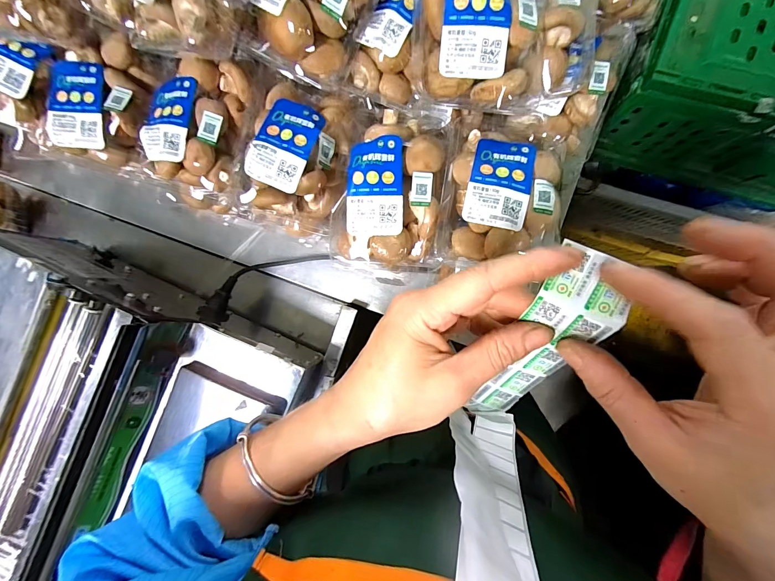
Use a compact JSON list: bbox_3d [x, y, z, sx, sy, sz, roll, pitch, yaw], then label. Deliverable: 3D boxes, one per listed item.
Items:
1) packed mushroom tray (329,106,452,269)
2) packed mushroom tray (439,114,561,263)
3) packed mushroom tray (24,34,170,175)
[{"bbox_3d":[0.006,-0.120,0.362,0.112,0.047,0.186,7,89,8],"label":"packed mushroom tray"},{"bbox_3d":[0.120,-0.103,0.345,0.115,0.046,0.148,6,89,8],"label":"packed mushroom tray"},{"bbox_3d":[-0.355,-0.232,0.411,0.119,0.057,0.156,16,90,8],"label":"packed mushroom tray"}]

